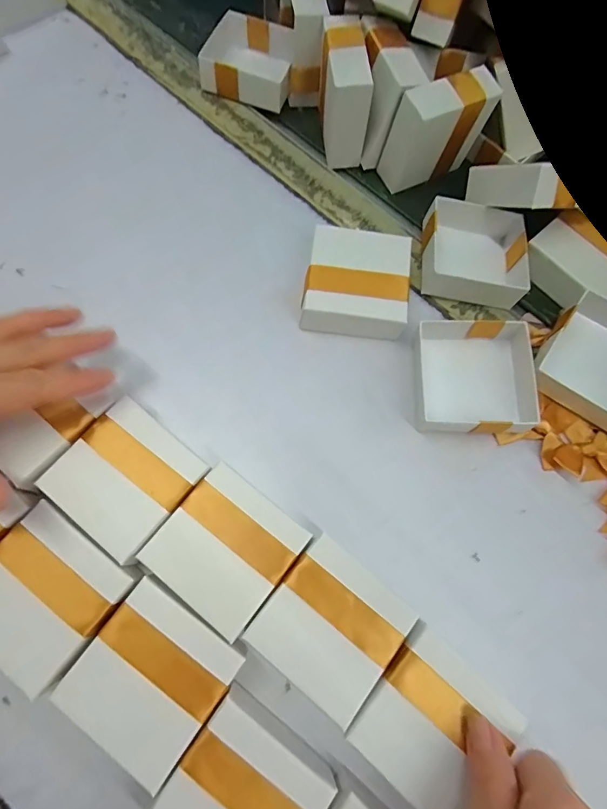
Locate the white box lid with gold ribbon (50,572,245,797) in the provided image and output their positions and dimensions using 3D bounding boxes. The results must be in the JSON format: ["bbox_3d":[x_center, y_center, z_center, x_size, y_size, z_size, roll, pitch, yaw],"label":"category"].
[{"bbox_3d":[-0.079,0.142,0.229,0.069,0.022,0.070,37,74,7],"label":"white box lid with gold ribbon"}]

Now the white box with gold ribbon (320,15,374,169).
[{"bbox_3d":[0.031,-0.244,0.336,0.034,0.068,0.071,1,73,-4],"label":"white box with gold ribbon"}]

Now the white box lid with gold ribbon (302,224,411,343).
[{"bbox_3d":[0.037,-0.085,0.303,0.068,0.027,0.066,10,73,-1],"label":"white box lid with gold ribbon"}]

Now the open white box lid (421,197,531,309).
[{"bbox_3d":[0.128,-0.114,0.321,0.073,0.027,0.074,8,73,-2],"label":"open white box lid"}]

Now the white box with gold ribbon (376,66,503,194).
[{"bbox_3d":[0.099,-0.205,0.326,0.072,0.068,0.027,-28,77,-12],"label":"white box with gold ribbon"}]

